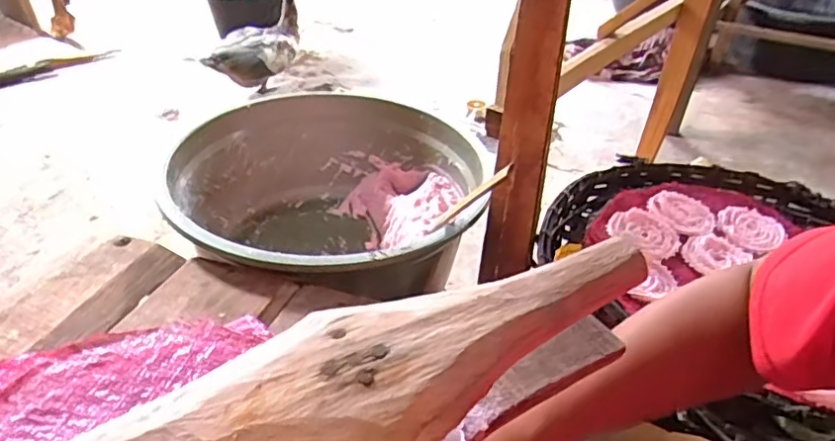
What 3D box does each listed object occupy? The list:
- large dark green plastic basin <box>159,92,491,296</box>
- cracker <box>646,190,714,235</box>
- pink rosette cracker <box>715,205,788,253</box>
[{"bbox_3d":[-0.118,-0.006,0.808,0.379,0.180,0.403,1,35,-1],"label":"large dark green plastic basin"},{"bbox_3d":[0.318,-0.010,0.712,0.075,0.018,0.082,18,38,23],"label":"cracker"},{"bbox_3d":[0.395,0.010,0.704,0.072,0.008,0.090,18,38,23],"label":"pink rosette cracker"}]

